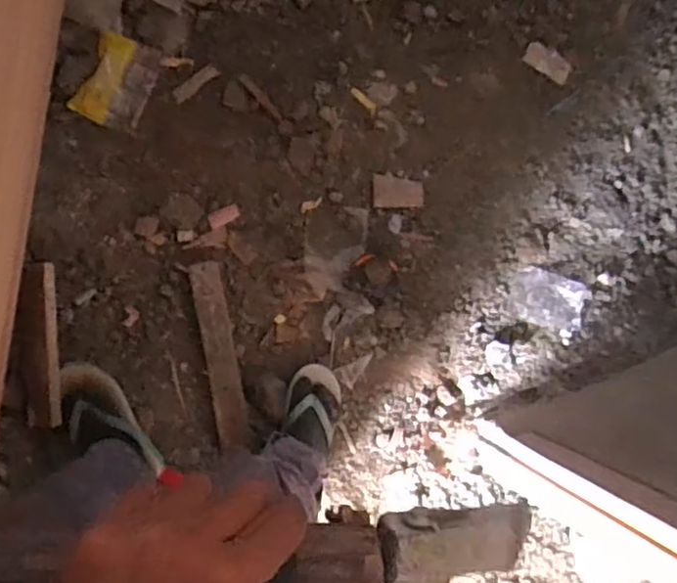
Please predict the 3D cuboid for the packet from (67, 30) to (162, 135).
[{"bbox_3d":[-0.387,-0.367,1.116,0.107,0.006,0.157,25,89,-23],"label":"packet"}]

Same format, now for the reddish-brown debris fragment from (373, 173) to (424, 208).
[{"bbox_3d":[0.117,-0.194,1.245,0.100,0.008,0.061,4,91,-8],"label":"reddish-brown debris fragment"}]

